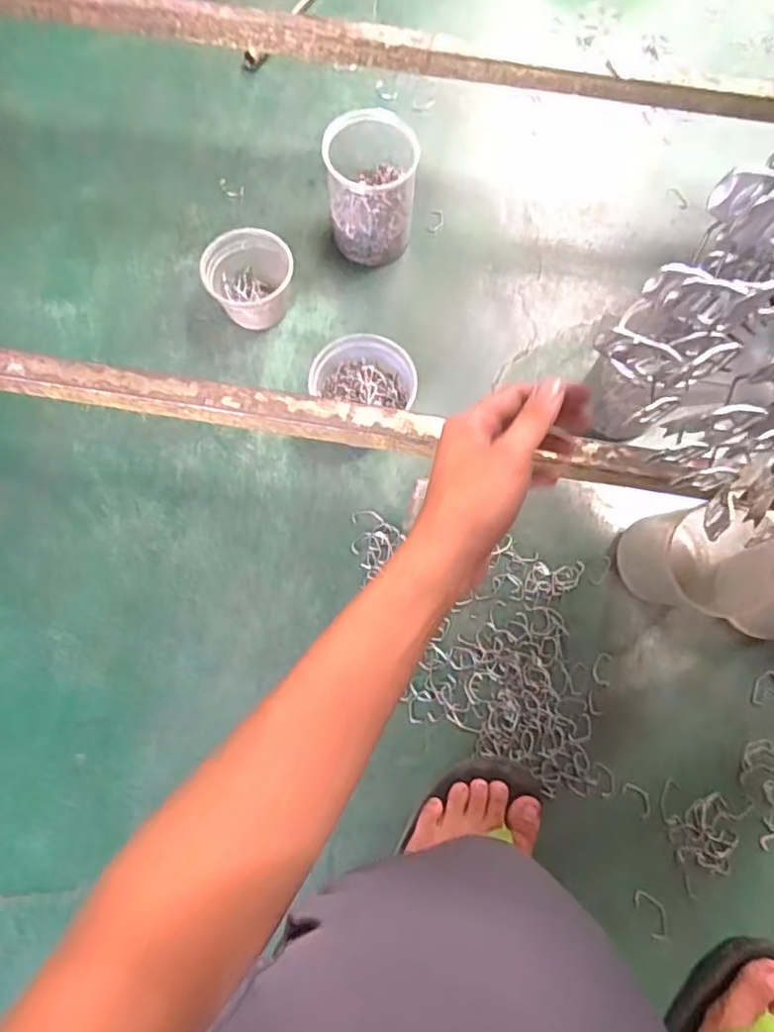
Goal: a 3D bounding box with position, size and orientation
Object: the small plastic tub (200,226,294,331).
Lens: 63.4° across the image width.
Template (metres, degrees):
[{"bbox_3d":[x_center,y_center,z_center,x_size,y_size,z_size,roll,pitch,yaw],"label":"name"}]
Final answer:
[{"bbox_3d":[-0.166,-0.283,0.751,0.098,0.078,0.090,0,73,-2],"label":"small plastic tub"}]

